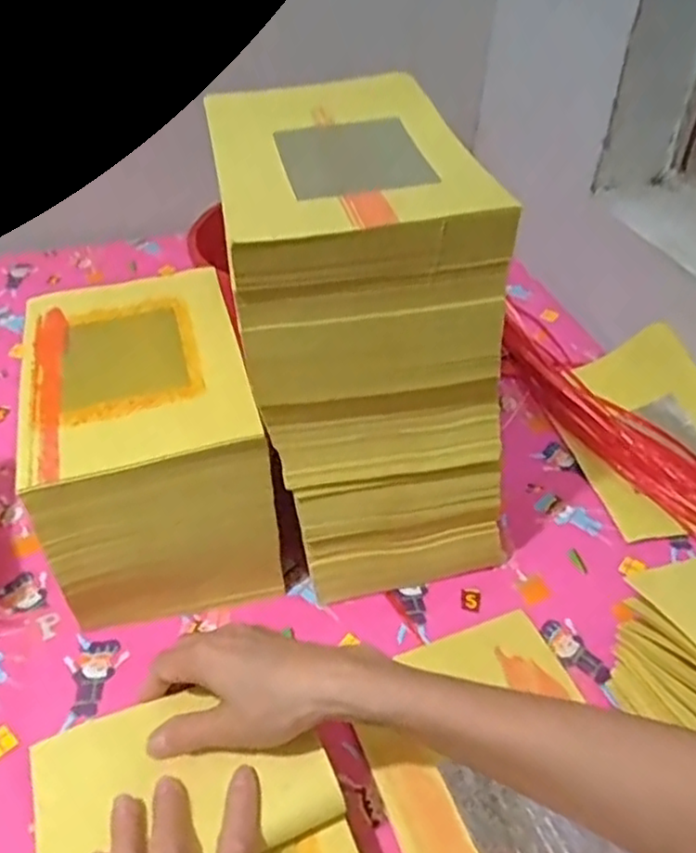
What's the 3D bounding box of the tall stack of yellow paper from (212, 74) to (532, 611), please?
[{"bbox_3d":[0.008,-0.057,0.541,0.188,0.315,0.217,-9,44,-12],"label":"tall stack of yellow paper"}]

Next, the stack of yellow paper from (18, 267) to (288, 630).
[{"bbox_3d":[-0.162,0.011,0.572,0.159,0.160,0.234,-11,44,-14],"label":"stack of yellow paper"}]

